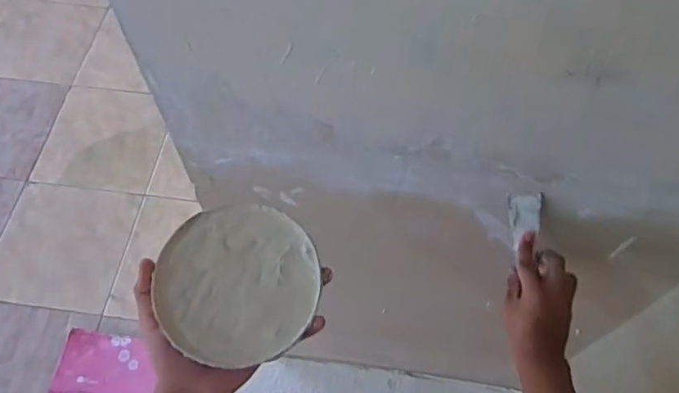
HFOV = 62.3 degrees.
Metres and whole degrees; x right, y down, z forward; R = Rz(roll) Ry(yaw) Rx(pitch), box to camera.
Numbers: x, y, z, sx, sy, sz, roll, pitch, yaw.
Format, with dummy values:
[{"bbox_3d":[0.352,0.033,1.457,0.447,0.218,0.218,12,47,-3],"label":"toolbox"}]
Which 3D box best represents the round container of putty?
[{"bbox_3d":[-0.091,0.078,0.517,0.138,0.021,0.146,0,61,0],"label":"round container of putty"}]

